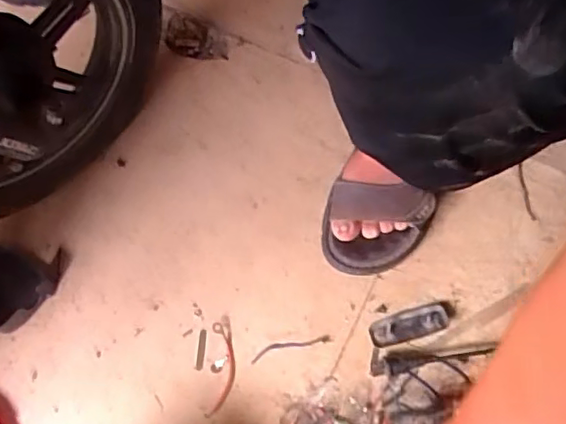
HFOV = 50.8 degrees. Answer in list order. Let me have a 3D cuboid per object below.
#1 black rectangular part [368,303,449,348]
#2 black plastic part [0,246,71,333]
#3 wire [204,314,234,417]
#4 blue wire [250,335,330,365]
[{"bbox_3d":[0.136,0.123,0.645,0.084,0.014,0.031,-17,69,-4],"label":"black rectangular part"},{"bbox_3d":[-0.309,0.079,0.672,0.100,0.037,0.108,17,71,9],"label":"black plastic part"},{"bbox_3d":[-0.066,0.166,0.646,0.027,0.004,0.106,1,69,4],"label":"wire"},{"bbox_3d":[0.008,0.146,0.650,0.088,0.004,0.014,-16,69,-3],"label":"blue wire"}]

